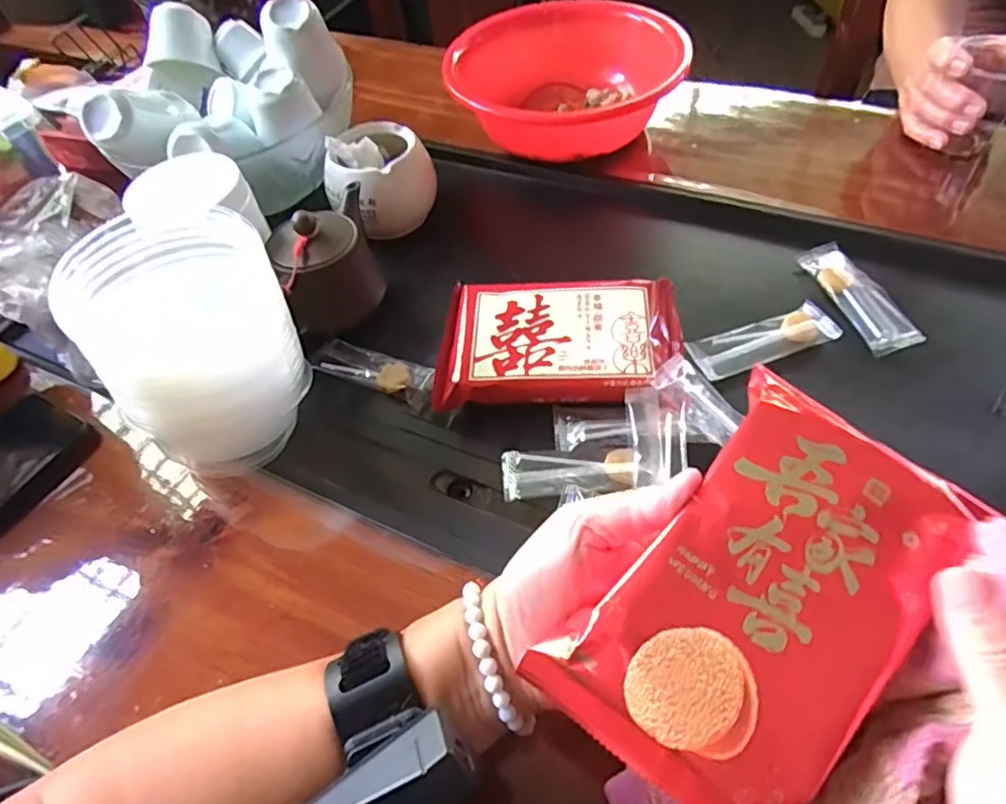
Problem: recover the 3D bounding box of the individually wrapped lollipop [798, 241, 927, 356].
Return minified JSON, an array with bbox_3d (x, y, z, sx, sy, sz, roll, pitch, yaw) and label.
[{"bbox_3d":[0.274,-0.083,0.470,0.037,0.005,0.113,-14,52,-6],"label":"individually wrapped lollipop"}]

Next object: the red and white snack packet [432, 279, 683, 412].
[{"bbox_3d":[0.041,-0.045,0.447,0.172,0.030,0.105,1,52,6],"label":"red and white snack packet"}]

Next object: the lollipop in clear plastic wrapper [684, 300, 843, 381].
[{"bbox_3d":[0.188,-0.047,0.445,0.116,0.011,0.043,-22,53,-12],"label":"lollipop in clear plastic wrapper"}]

